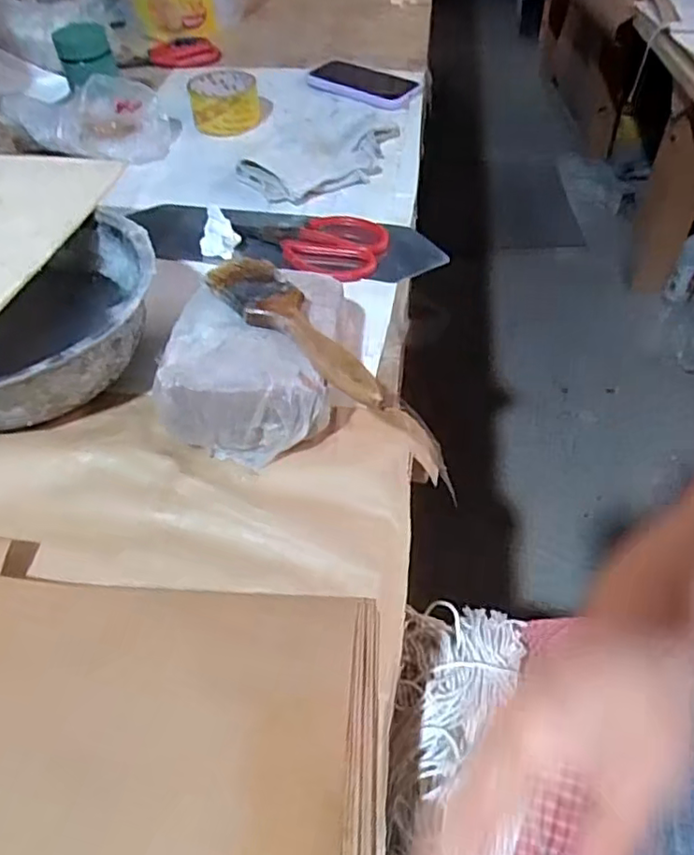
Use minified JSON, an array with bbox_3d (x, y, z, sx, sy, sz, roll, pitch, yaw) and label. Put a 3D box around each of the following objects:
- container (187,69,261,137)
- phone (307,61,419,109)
[{"bbox_3d":[-0.158,-0.418,0.796,0.083,0.049,0.091,-1,50,1],"label":"container"},{"bbox_3d":[0.018,-0.469,0.844,0.158,0.011,0.076,31,64,26],"label":"phone"}]

